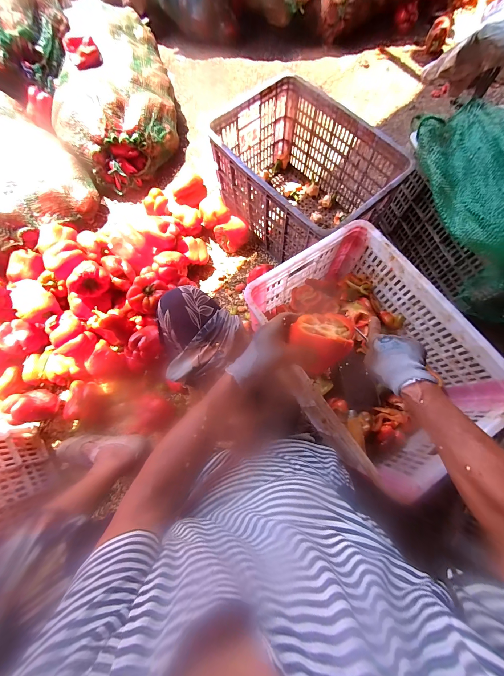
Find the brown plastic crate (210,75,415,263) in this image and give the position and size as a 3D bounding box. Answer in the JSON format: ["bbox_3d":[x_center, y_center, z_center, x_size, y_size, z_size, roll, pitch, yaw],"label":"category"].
[{"bbox_3d":[0.152,-0.494,0.836,0.365,0.297,0.510,-42,77,-10],"label":"brown plastic crate"}]

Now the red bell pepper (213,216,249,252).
[{"bbox_3d":[-0.065,-0.376,0.903,0.111,0.085,0.104,-42,77,-10],"label":"red bell pepper"}]

